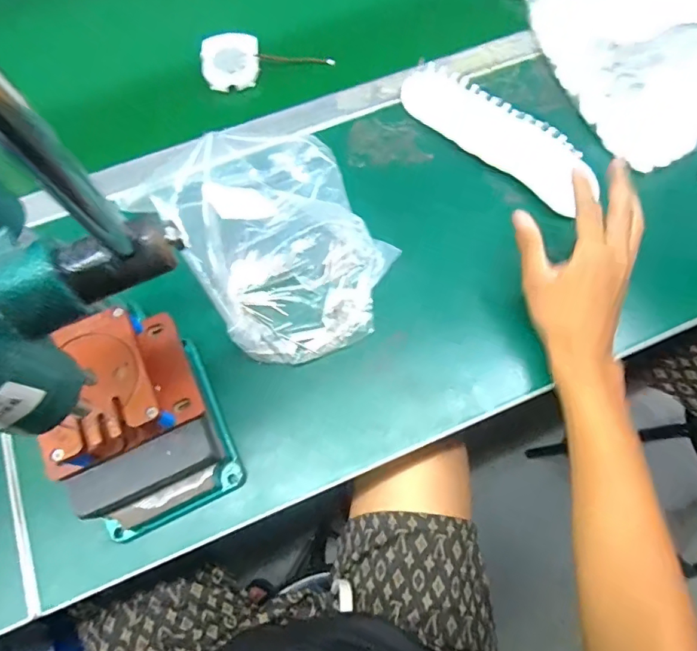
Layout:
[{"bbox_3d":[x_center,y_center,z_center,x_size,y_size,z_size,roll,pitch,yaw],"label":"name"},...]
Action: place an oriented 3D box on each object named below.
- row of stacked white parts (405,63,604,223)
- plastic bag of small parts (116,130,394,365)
[{"bbox_3d":[0.150,-0.200,0.496,0.215,0.033,0.057,41,75,16],"label":"row of stacked white parts"},{"bbox_3d":[-0.071,-0.088,0.437,0.183,0.085,0.241,-30,70,-10],"label":"plastic bag of small parts"}]

